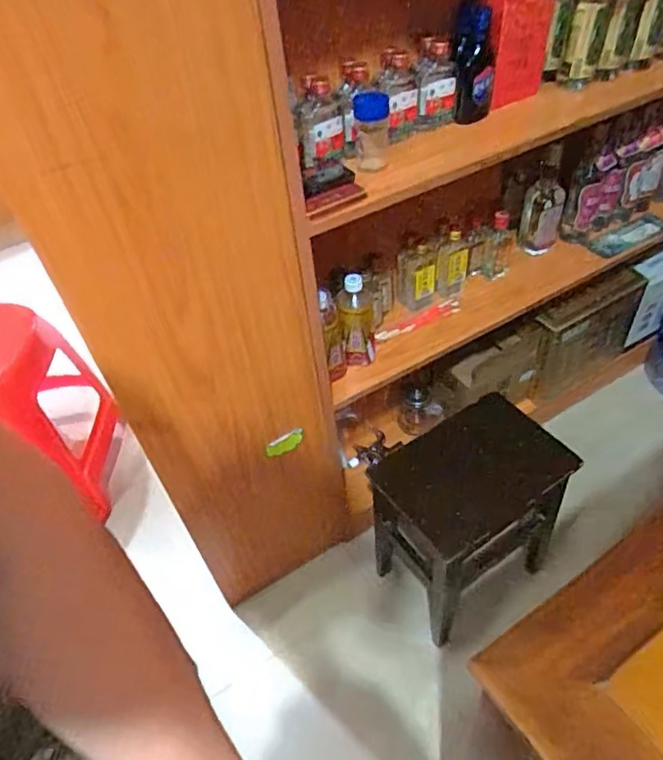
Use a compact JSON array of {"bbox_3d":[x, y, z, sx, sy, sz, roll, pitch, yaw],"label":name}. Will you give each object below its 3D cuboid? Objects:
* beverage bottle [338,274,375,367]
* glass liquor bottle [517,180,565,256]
[{"bbox_3d":[0.046,-0.098,1.042,0.062,0.181,0.051,-2,47,6],"label":"beverage bottle"},{"bbox_3d":[0.461,-0.363,1.269,0.083,0.159,0.078,6,48,12],"label":"glass liquor bottle"}]

